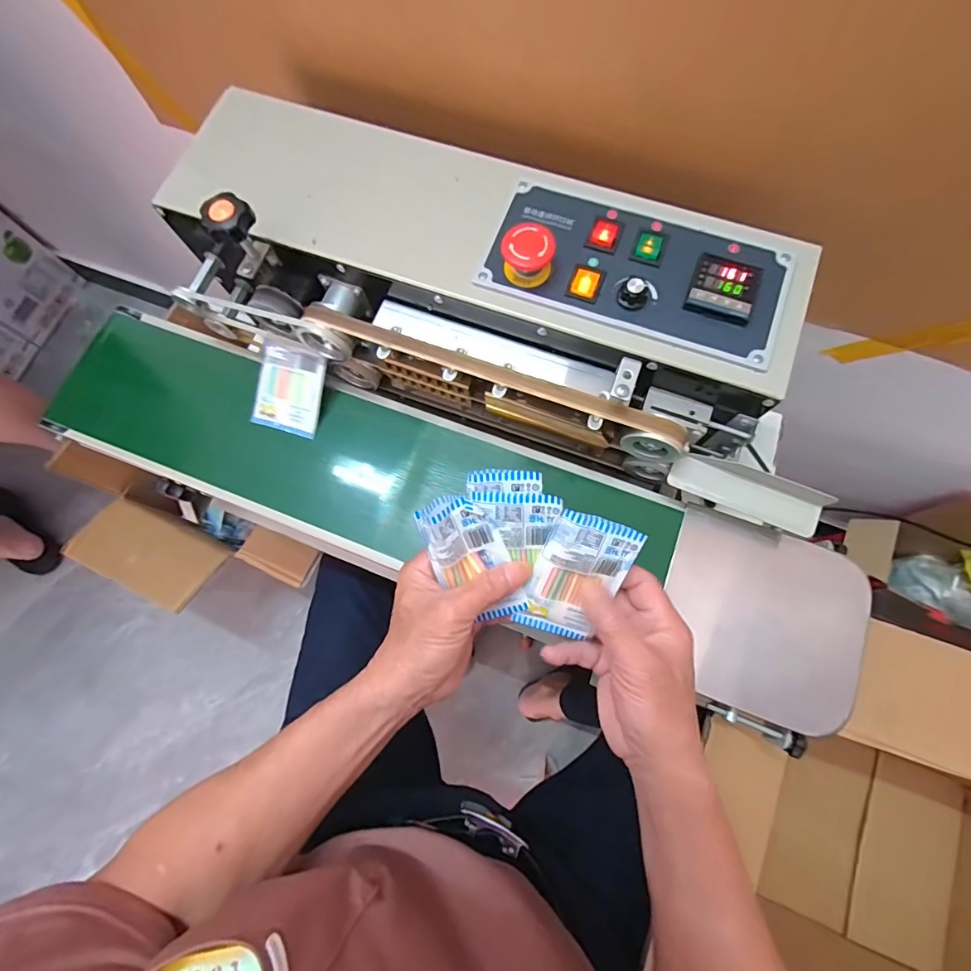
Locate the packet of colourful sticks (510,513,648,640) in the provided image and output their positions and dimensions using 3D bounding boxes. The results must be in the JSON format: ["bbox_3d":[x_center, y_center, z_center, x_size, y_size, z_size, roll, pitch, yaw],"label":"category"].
[{"bbox_3d":[0.067,0.070,0.350,0.062,0.008,0.100,20,112,-4],"label":"packet of colourful sticks"}]

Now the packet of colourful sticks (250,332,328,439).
[{"bbox_3d":[-0.190,-0.092,0.460,0.065,0.009,0.087,22,108,7],"label":"packet of colourful sticks"}]

